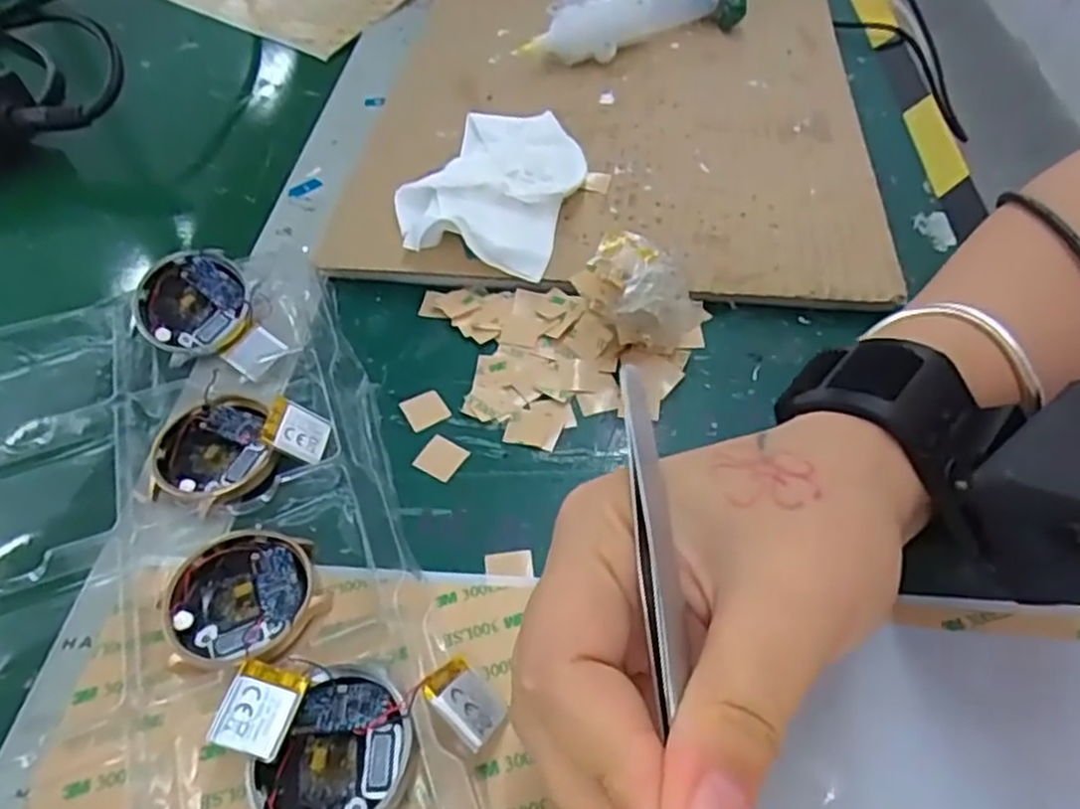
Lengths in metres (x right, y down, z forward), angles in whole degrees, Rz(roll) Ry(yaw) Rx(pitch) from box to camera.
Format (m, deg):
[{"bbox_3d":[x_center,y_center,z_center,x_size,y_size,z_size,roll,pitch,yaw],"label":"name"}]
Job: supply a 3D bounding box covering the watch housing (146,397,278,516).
[{"bbox_3d":[-0.116,0.017,0.269,0.042,0.008,0.046,-9,50,-2],"label":"watch housing"}]

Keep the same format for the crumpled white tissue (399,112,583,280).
[{"bbox_3d":[-0.020,-0.102,0.351,0.073,0.026,0.110,12,52,15],"label":"crumpled white tissue"}]

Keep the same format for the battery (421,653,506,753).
[{"bbox_3d":[-0.020,0.080,0.205,0.022,0.004,0.018,44,31,18],"label":"battery"}]

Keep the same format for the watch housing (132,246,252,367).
[{"bbox_3d":[-0.141,-0.041,0.306,0.042,0.007,0.044,1,77,-2],"label":"watch housing"}]

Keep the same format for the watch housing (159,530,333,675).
[{"bbox_3d":[-0.092,0.060,0.232,0.046,0.007,0.043,-3,50,3],"label":"watch housing"}]

